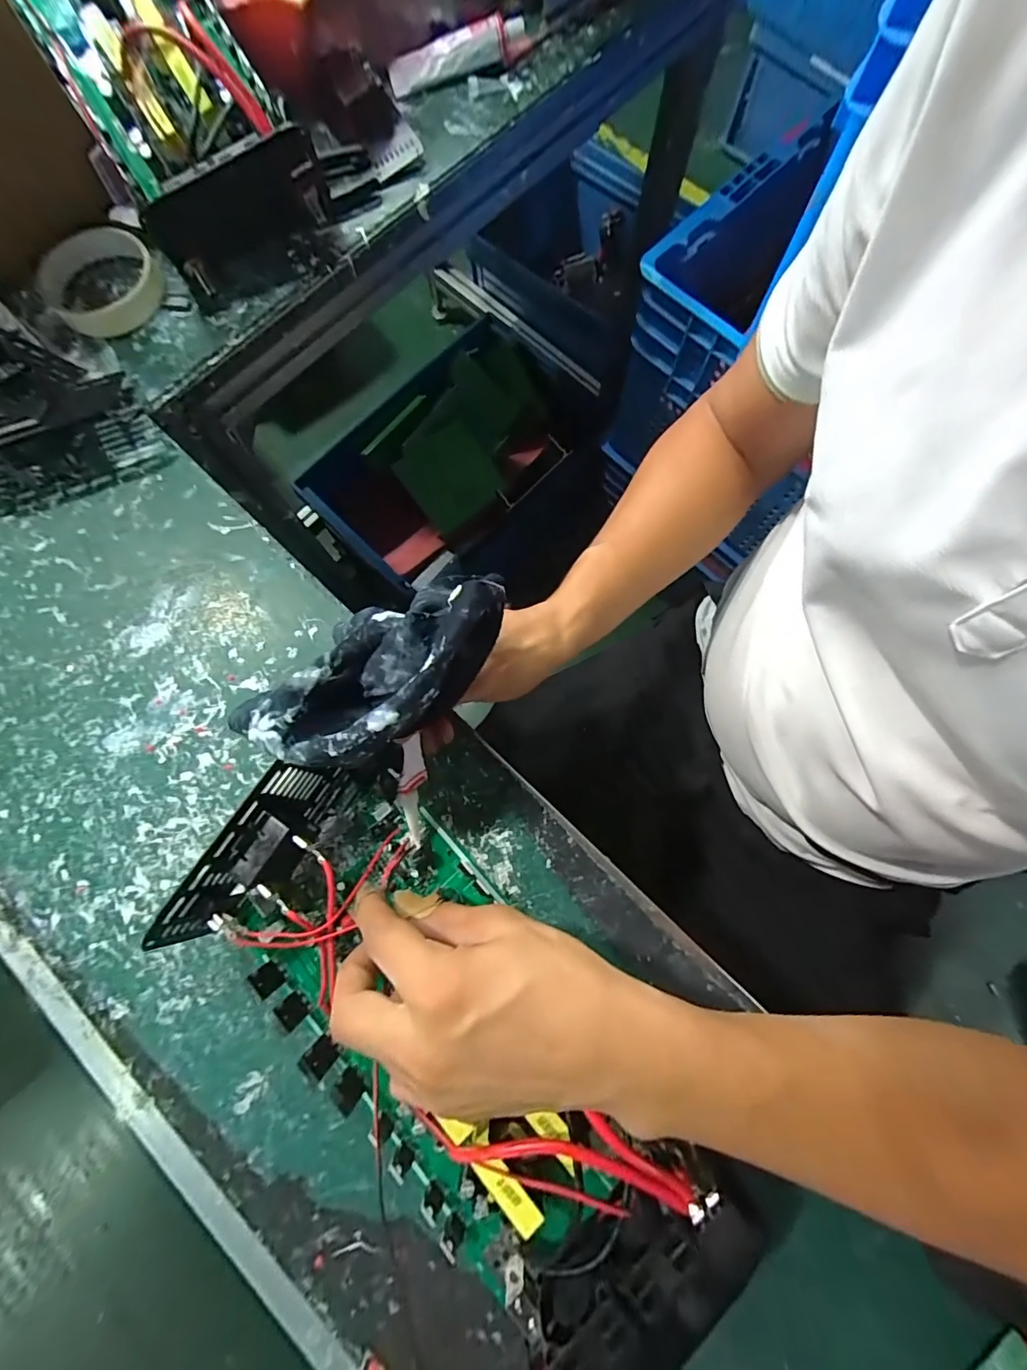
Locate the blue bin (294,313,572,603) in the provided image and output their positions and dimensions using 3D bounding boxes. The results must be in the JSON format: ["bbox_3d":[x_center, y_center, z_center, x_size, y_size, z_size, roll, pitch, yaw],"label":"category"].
[{"bbox_3d":[-0.132,-0.432,0.957,0.285,0.141,0.500,44,81,8],"label":"blue bin"}]

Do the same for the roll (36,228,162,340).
[{"bbox_3d":[-0.323,-0.317,0.378,0.084,0.021,0.091,0,78,0],"label":"roll"}]

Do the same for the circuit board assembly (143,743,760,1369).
[{"bbox_3d":[-0.046,0.175,0.247,0.137,0.086,0.314,-39,74,-8],"label":"circuit board assembly"}]

